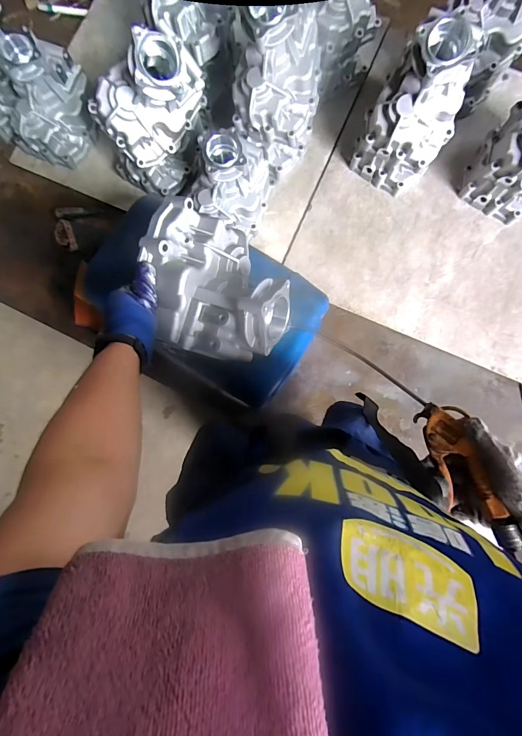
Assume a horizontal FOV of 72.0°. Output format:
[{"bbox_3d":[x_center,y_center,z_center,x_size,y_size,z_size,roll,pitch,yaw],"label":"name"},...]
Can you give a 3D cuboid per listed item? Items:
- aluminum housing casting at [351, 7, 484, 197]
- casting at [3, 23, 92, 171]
[{"bbox_3d":[0.334,-0.547,0.780,0.172,0.330,0.143,30,87,3],"label":"aluminum housing casting"},{"bbox_3d":[-0.517,-0.641,0.881,0.230,0.198,0.154,-44,85,-4],"label":"casting"}]

